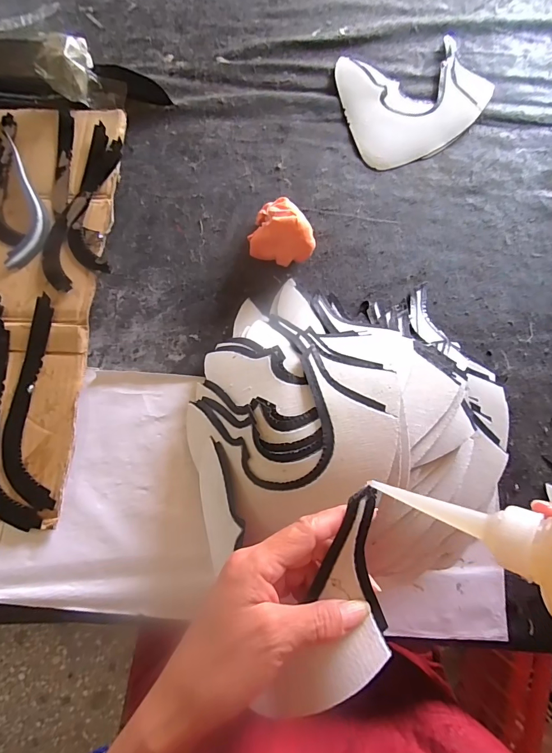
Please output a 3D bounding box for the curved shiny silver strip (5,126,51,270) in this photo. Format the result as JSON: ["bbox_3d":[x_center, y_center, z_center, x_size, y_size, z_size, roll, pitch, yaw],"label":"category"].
[{"bbox_3d":[-0.279,-0.205,0.415,0.043,0.008,0.190,-12,71,-4],"label":"curved shiny silver strip"}]

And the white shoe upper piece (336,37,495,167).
[{"bbox_3d":[0.181,-0.348,0.467,0.188,0.011,0.175,-11,71,-4],"label":"white shoe upper piece"}]

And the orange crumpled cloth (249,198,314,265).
[{"bbox_3d":[0.009,-0.149,0.383,0.063,0.057,0.050,11,71,4],"label":"orange crumpled cloth"}]

